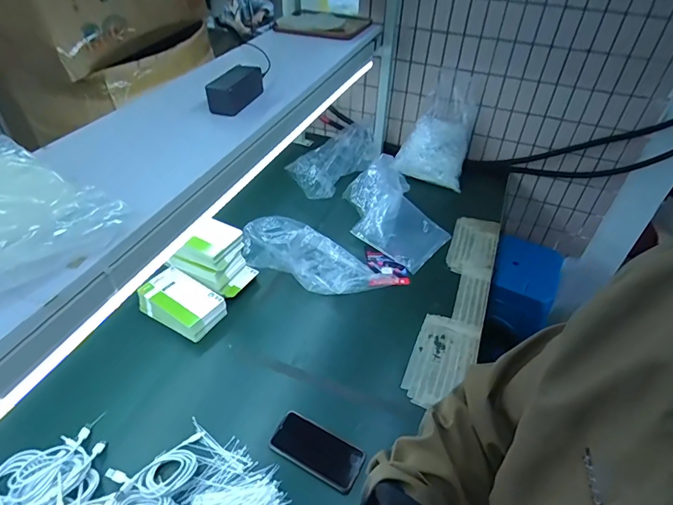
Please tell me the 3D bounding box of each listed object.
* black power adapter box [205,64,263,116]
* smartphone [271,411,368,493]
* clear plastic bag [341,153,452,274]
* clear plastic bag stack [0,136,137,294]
[{"bbox_3d":[-0.190,-0.315,0.794,0.051,0.059,0.129,15,43,14],"label":"black power adapter box"},{"bbox_3d":[-0.035,0.352,0.742,0.165,0.008,0.079,23,46,20],"label":"smartphone"},{"bbox_3d":[0.176,-0.117,1.225,0.269,0.058,0.348,-38,65,-16],"label":"clear plastic bag"},{"bbox_3d":[-0.379,-0.041,0.459,0.213,0.036,0.191,32,52,8],"label":"clear plastic bag stack"}]

